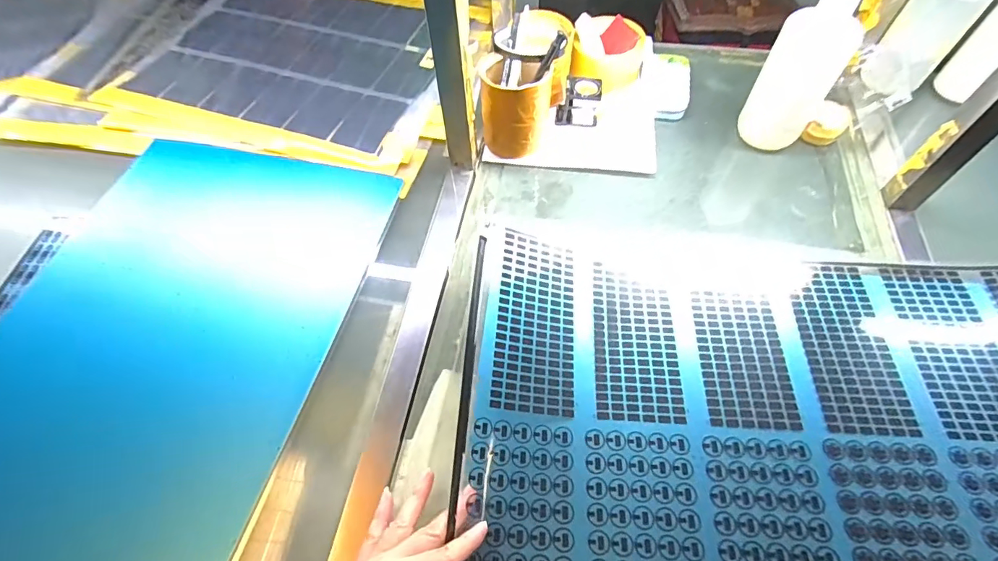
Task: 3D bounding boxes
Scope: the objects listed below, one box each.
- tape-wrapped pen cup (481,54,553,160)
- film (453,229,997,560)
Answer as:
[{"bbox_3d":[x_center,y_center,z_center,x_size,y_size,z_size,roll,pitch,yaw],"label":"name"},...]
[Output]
[{"bbox_3d":[0.020,-0.209,0.567,0.080,0.103,0.075,-1,58,1],"label":"tape-wrapped pen cup"},{"bbox_3d":[0.276,0.119,0.394,0.603,0.047,0.344,3,58,3],"label":"film"}]

